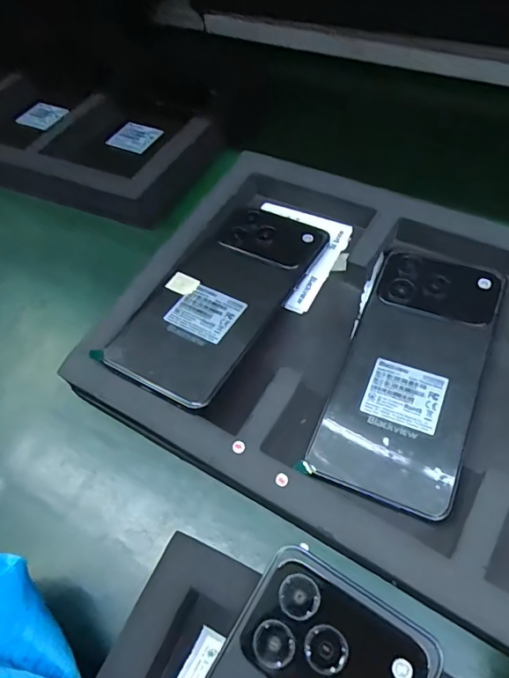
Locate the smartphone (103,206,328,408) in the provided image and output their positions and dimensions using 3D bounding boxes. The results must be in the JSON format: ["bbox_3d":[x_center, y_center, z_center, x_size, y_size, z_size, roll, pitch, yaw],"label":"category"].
[{"bbox_3d":[-0.020,-0.031,0.315,0.074,0.007,0.156,25,62,19],"label":"smartphone"}]

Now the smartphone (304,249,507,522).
[{"bbox_3d":[0.091,0.016,0.283,0.074,0.013,0.157,19,61,16],"label":"smartphone"}]

